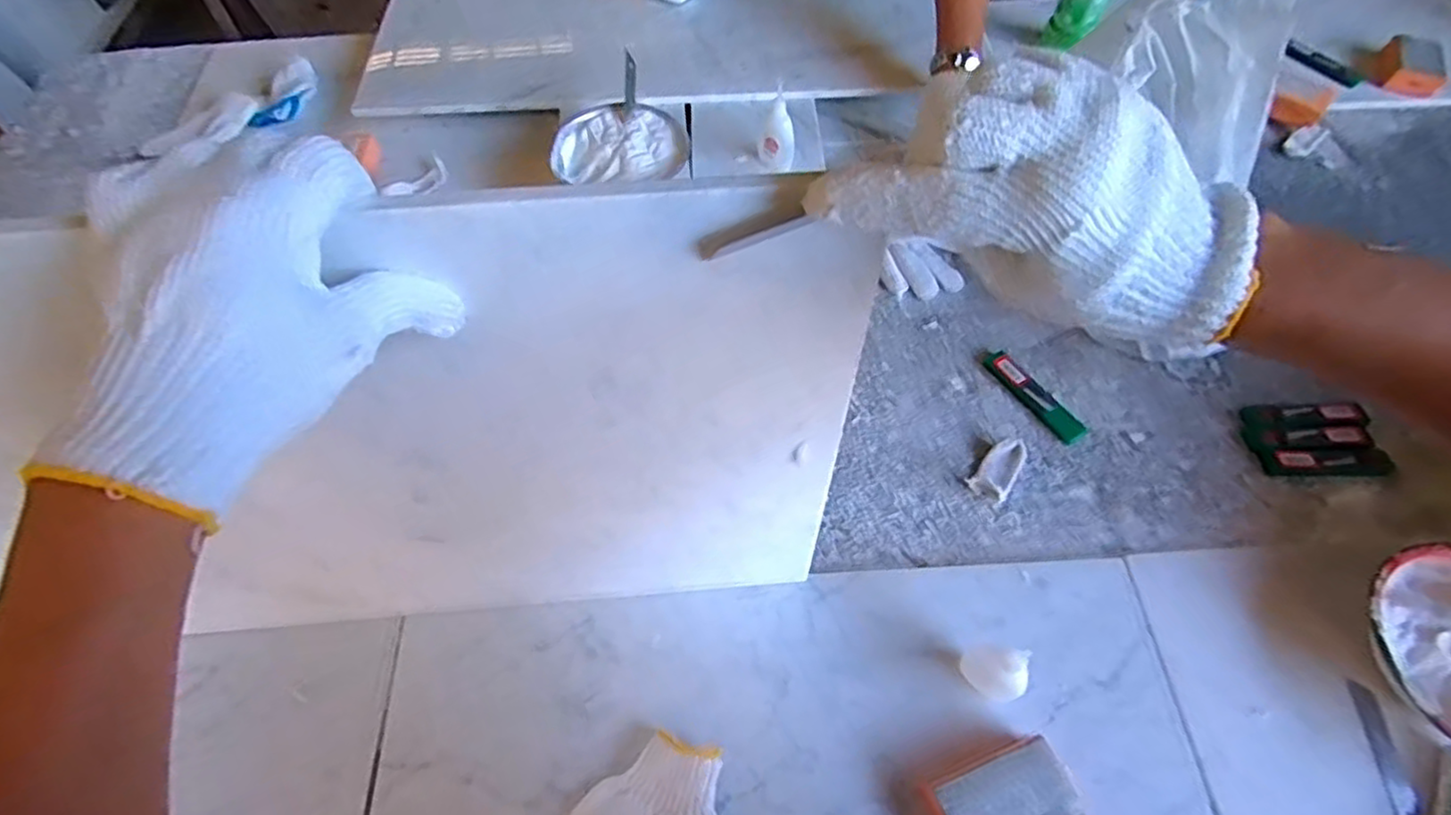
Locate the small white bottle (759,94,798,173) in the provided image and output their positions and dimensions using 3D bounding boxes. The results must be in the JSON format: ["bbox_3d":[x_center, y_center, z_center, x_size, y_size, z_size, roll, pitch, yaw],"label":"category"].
[{"bbox_3d":[0.059,-0.311,0.778,0.042,0.075,0.044,3,60,2],"label":"small white bottle"}]

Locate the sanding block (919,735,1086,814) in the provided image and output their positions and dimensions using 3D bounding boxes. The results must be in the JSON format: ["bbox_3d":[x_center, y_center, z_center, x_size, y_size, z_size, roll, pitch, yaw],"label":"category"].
[{"bbox_3d":[0.197,0.280,0.493,0.092,0.032,0.059,-19,61,-10],"label":"sanding block"}]

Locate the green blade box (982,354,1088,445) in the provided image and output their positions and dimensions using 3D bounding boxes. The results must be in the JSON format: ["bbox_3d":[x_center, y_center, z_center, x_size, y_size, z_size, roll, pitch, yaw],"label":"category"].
[{"bbox_3d":[0.308,-0.013,0.694,0.029,0.009,0.115,-29,63,-15],"label":"green blade box"}]

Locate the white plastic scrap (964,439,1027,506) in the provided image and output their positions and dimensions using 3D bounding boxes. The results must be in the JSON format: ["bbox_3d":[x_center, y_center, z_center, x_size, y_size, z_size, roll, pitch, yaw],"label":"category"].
[{"bbox_3d":[0.259,0.056,0.650,0.035,0.017,0.067,37,67,20],"label":"white plastic scrap"}]

